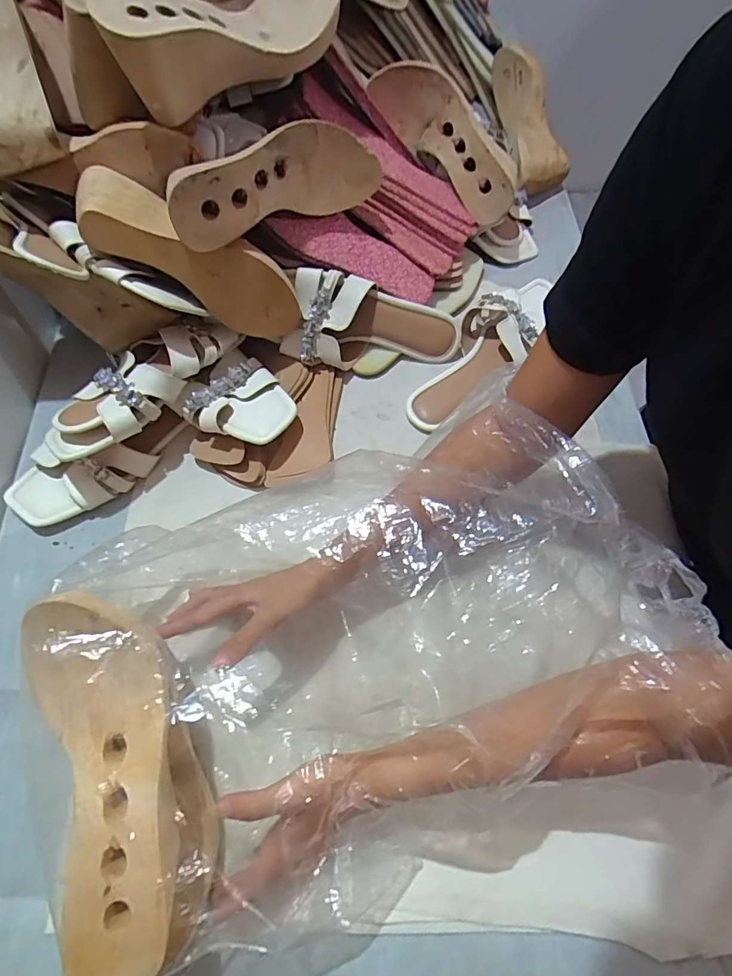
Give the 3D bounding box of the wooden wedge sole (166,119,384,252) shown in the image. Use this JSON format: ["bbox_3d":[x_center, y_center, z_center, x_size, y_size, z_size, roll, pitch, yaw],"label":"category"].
[{"bbox_3d":[-0.089,-0.296,0.458,0.231,0.078,0.064,-36,69,-28],"label":"wooden wedge sole"}]

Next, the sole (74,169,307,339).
[{"bbox_3d":[-0.159,-0.230,0.468,0.219,0.070,0.086,24,63,-29],"label":"sole"}]

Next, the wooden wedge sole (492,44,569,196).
[{"bbox_3d":[0.238,-0.517,0.676,0.085,0.089,0.231,-5,66,0],"label":"wooden wedge sole"}]

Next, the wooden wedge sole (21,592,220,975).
[{"bbox_3d":[-0.158,0.177,0.303,0.088,0.046,0.218,-19,76,-6],"label":"wooden wedge sole"}]

